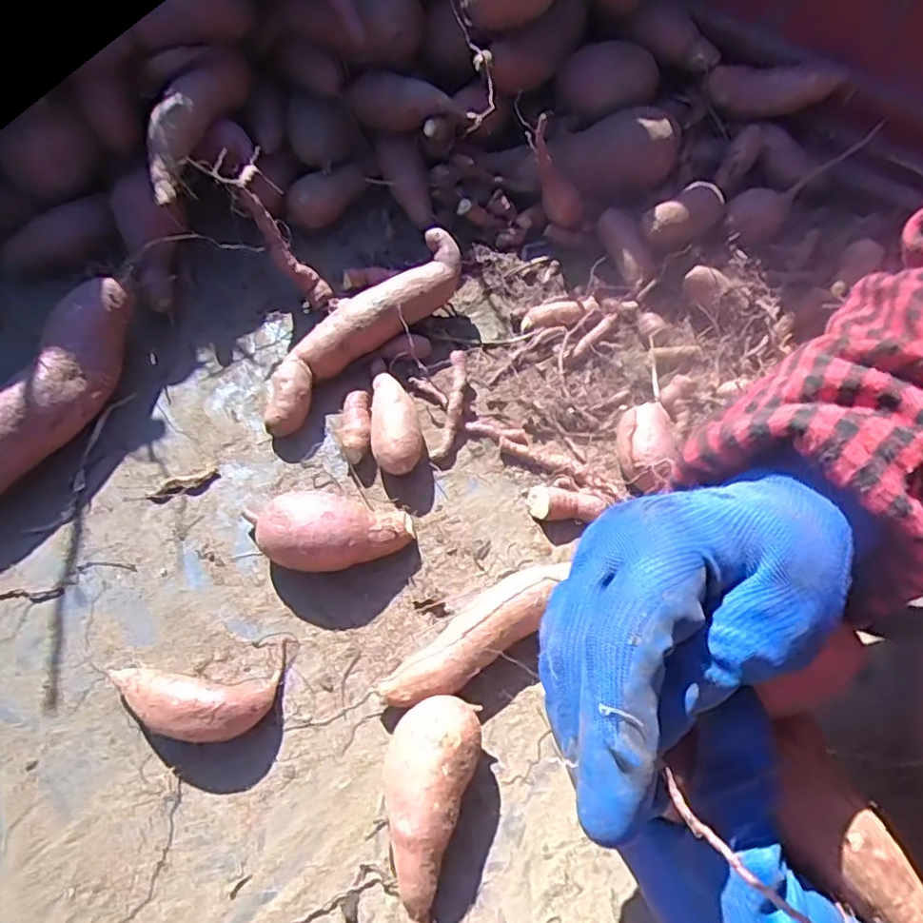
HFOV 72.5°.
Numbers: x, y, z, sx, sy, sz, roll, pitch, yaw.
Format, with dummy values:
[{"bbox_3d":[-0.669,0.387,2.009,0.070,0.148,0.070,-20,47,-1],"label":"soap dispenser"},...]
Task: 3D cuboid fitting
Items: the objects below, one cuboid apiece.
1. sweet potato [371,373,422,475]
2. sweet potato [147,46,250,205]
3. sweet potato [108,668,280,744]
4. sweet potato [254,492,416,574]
[{"bbox_3d":[-0.046,-0.027,0.448,0.034,0.035,0.082,1,61,-7],"label":"sweet potato"},{"bbox_3d":[-0.202,-0.251,0.476,0.040,0.042,0.132,26,80,11],"label":"sweet potato"},{"bbox_3d":[-0.150,0.135,0.348,0.086,0.034,0.038,1,61,-7],"label":"sweet potato"},{"bbox_3d":[-0.080,0.047,0.399,0.091,0.043,0.045,7,60,-3],"label":"sweet potato"}]

